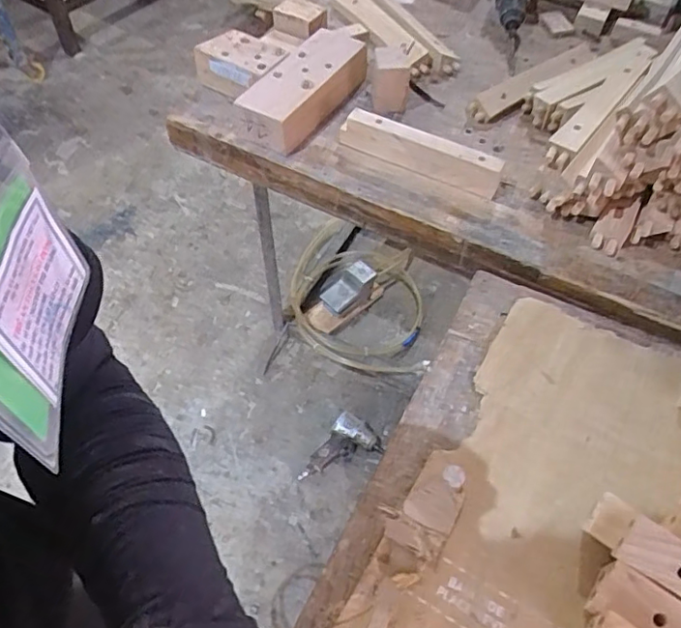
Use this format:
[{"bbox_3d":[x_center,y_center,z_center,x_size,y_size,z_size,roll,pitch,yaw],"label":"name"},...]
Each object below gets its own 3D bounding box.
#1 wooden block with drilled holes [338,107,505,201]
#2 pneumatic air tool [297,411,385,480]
[{"bbox_3d":[0.107,-0.224,0.781,0.227,0.050,0.026,25,58,15],"label":"wooden block with drilled holes"},{"bbox_3d":[0.004,0.341,1.375,0.125,0.041,0.193,30,59,19],"label":"pneumatic air tool"}]

